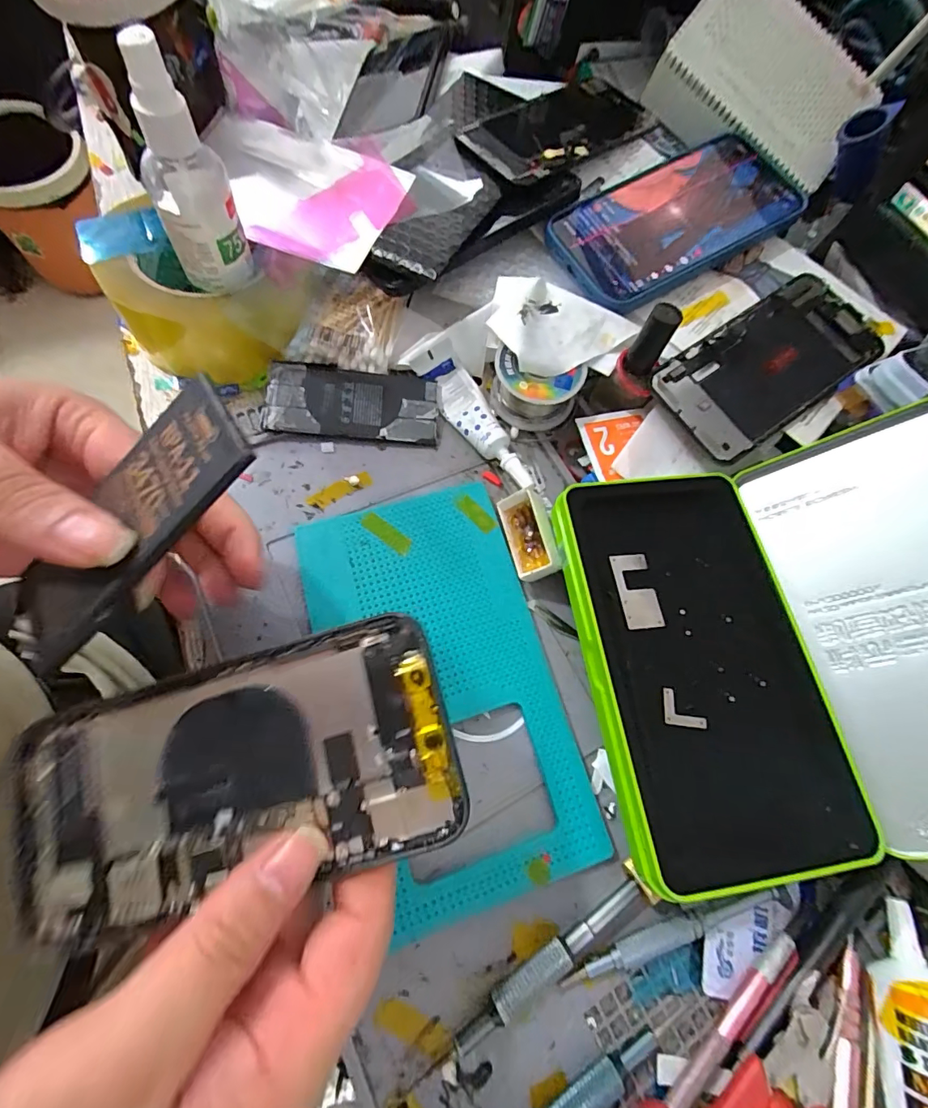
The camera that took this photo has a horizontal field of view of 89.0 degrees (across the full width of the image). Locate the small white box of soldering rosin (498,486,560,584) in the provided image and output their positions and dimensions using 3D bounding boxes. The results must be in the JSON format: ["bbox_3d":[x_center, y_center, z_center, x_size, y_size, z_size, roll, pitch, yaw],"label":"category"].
[{"bbox_3d":[0.037,-0.012,0.261,0.025,0.017,0.047,-14,71,-4],"label":"small white box of soldering rosin"}]

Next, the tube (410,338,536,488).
[{"bbox_3d":[0.008,-0.084,0.289,0.026,0.021,0.107,-33,74,-10],"label":"tube"}]

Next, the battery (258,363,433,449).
[{"bbox_3d":[-0.066,-0.091,0.286,0.099,0.005,0.045,3,79,-10],"label":"battery"}]

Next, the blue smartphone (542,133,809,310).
[{"bbox_3d":[0.137,-0.221,0.308,0.168,0.010,0.081,-32,74,-10],"label":"blue smartphone"}]

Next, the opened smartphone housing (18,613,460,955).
[{"bbox_3d":[-0.078,0.075,0.160,0.149,0.008,0.073,-16,71,2],"label":"opened smartphone housing"}]

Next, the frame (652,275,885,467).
[{"bbox_3d":[0.187,-0.117,0.289,0.145,0.005,0.072,-36,80,-11],"label":"frame"}]

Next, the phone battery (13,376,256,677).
[{"bbox_3d":[-0.107,-0.006,0.147,0.102,0.004,0.041,-46,65,7],"label":"phone battery"}]

